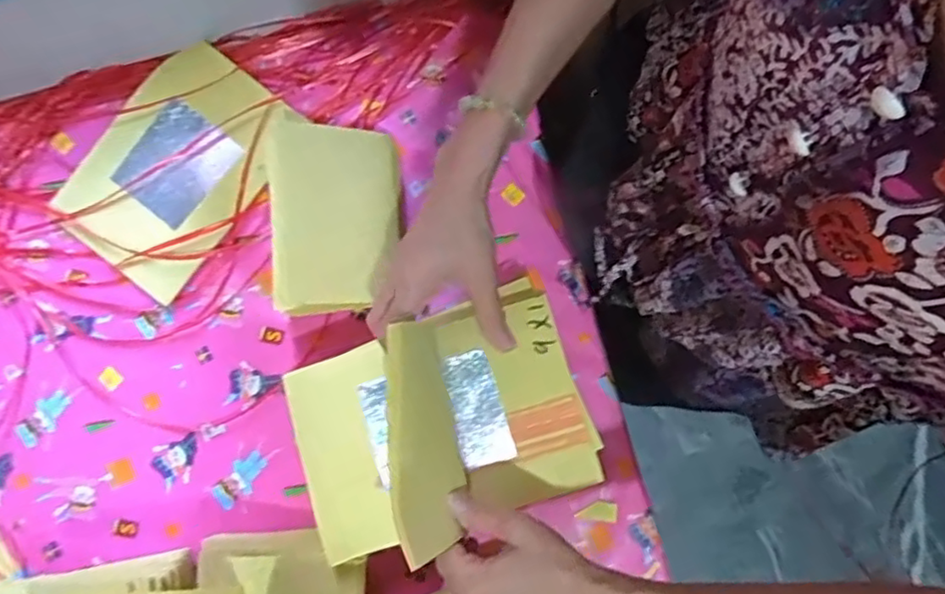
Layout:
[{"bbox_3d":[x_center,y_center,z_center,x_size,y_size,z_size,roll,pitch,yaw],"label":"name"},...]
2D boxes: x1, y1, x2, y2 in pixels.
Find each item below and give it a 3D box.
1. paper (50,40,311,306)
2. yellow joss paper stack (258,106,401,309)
[{"bbox_3d":[-0.300,-0.133,0.648,0.162,0.030,0.231,37,82,6],"label":"paper"},{"bbox_3d":[-0.128,-0.077,0.590,0.117,0.012,0.176,-5,101,-22],"label":"yellow joss paper stack"}]

